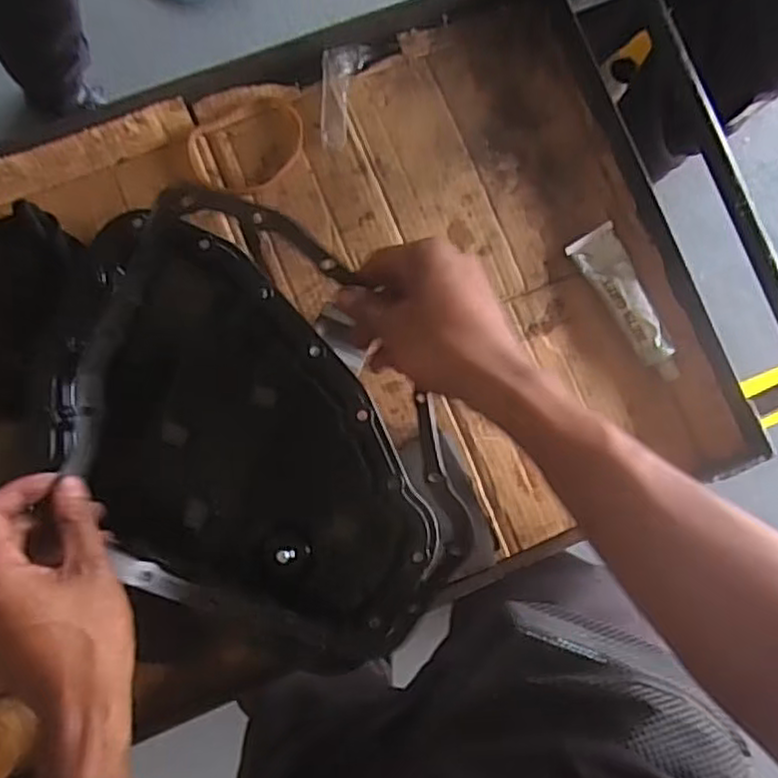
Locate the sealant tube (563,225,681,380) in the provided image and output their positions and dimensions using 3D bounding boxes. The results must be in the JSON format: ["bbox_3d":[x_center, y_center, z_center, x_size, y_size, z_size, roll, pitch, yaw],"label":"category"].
[{"bbox_3d":[0.208,-0.074,0.597,0.043,0.025,0.138,-32,88,-6],"label":"sealant tube"}]

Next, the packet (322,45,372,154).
[{"bbox_3d":[-0.040,-0.252,0.601,0.037,0.009,0.095,6,85,-4],"label":"packet"}]

